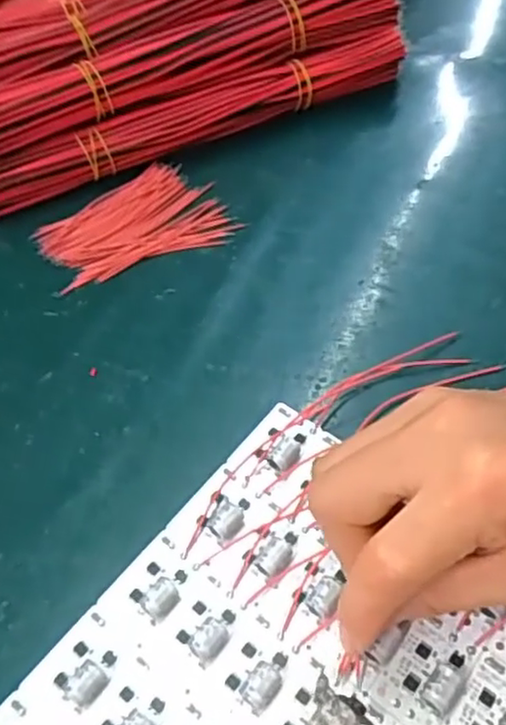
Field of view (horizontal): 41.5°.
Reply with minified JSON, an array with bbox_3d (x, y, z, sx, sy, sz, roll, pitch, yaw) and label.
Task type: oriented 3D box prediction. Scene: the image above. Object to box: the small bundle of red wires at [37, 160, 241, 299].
[{"bbox_3d":[-0.073,-0.085,0.405,0.108,0.005,0.076,-23,54,-12],"label":"small bundle of red wires"}]

